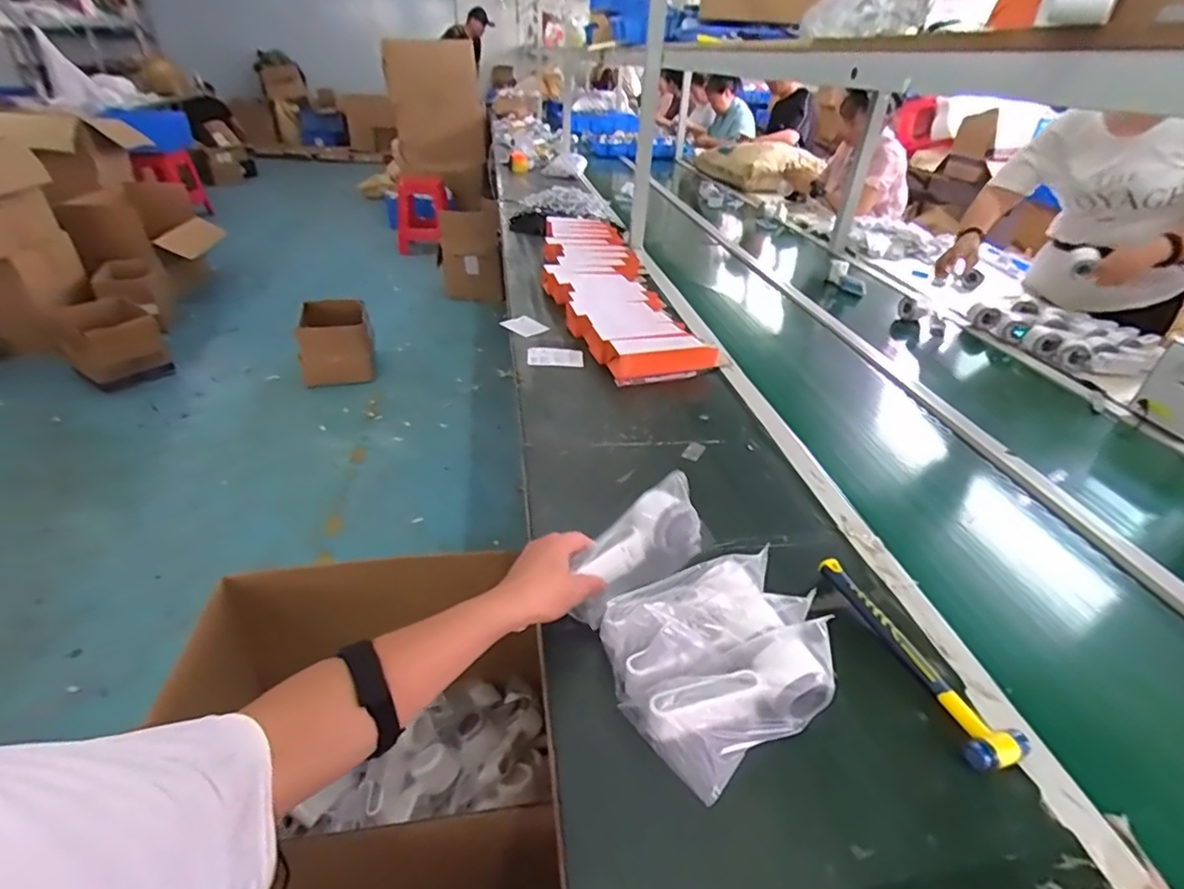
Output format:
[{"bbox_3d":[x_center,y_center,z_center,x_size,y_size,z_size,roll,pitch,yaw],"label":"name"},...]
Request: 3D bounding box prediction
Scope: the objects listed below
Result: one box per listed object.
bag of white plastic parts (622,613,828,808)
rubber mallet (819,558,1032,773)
[{"bbox_3d":[0.134,0.229,0.511,0.188,0.072,0.097,-23,40,-13],"label":"bag of white plastic parts"},{"bbox_3d":[0.320,0.207,0.591,0.059,0.022,0.242,-8,36,-15],"label":"rubber mallet"}]

